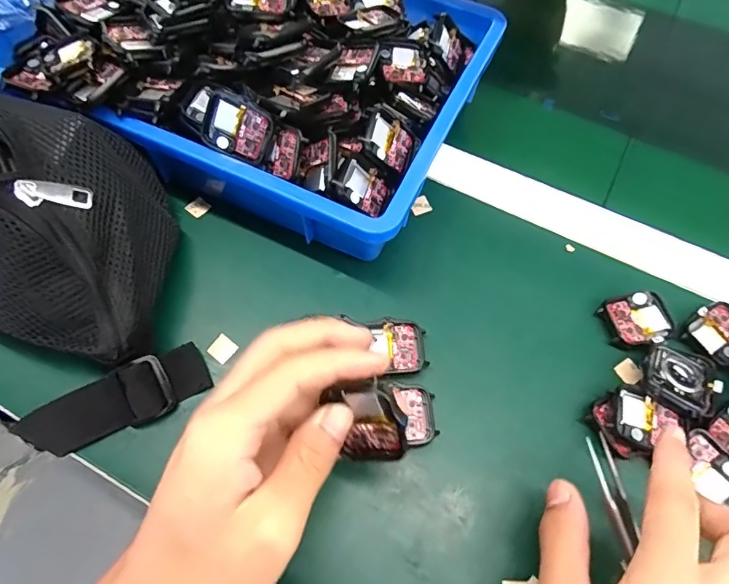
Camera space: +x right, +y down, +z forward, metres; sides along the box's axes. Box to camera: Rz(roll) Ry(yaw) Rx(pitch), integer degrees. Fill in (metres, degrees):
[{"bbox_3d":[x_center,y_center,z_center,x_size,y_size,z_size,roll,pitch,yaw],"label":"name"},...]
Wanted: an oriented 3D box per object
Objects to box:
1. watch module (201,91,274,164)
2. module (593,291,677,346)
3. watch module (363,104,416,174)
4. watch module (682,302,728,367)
[{"bbox_3d":[-0.081,-0.107,0.305,0.041,0.036,0.013,23,29,-6],"label":"watch module"},{"bbox_3d":[0.189,0.019,0.325,0.044,0.009,0.037,-12,64,-9],"label":"module"},{"bbox_3d":[0.018,-0.103,0.319,0.004,0.043,0.035,1,67,47],"label":"watch module"},{"bbox_3d":[0.246,0.029,0.322,0.043,0.006,0.039,-36,70,-19],"label":"watch module"}]

